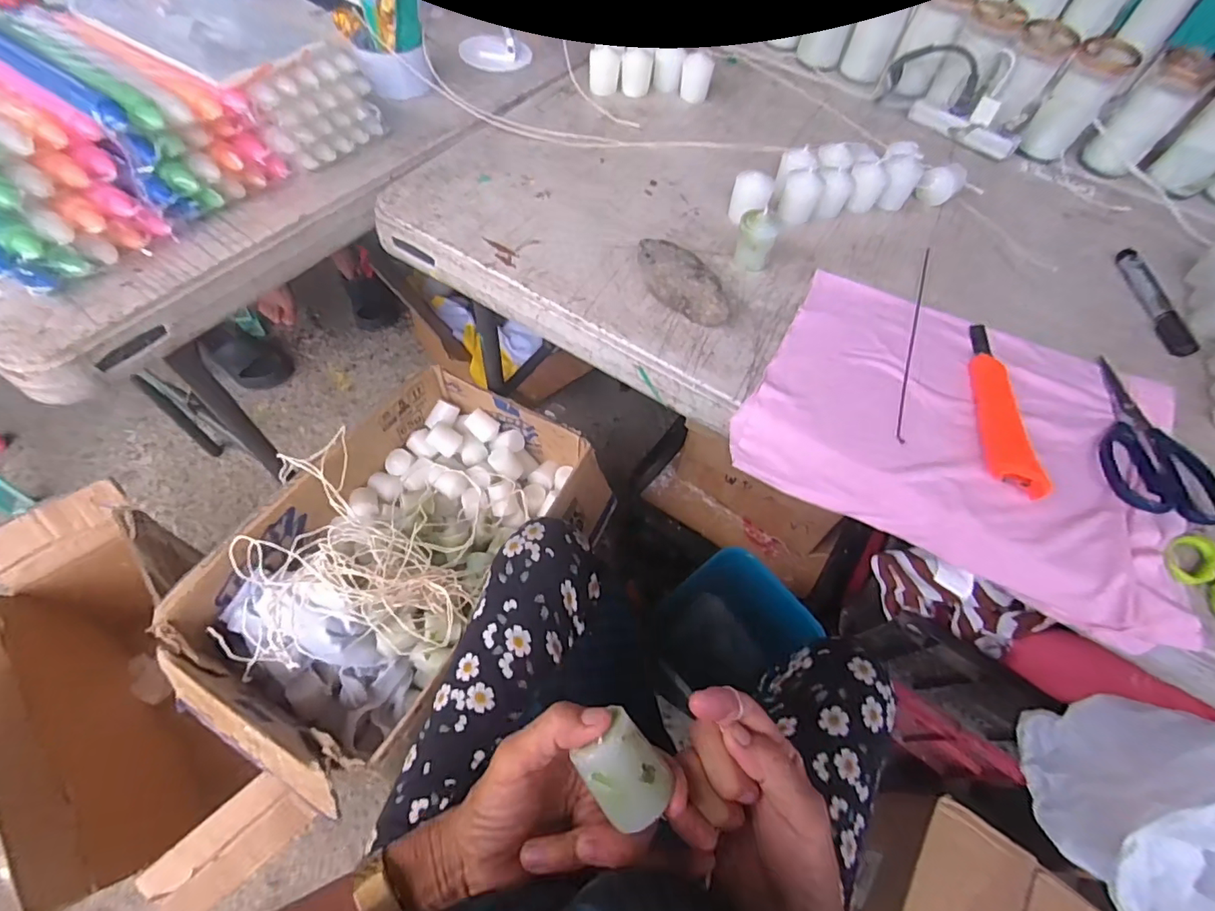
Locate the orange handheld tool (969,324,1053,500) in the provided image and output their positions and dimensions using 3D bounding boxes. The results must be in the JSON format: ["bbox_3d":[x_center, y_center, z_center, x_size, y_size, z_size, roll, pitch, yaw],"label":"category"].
[{"bbox_3d":[0.320,-0.051,0.428,0.032,0.020,0.184,12,57,3],"label":"orange handheld tool"}]

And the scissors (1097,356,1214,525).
[{"bbox_3d":[0.429,-0.024,0.423,0.078,0.016,0.162,9,57,0],"label":"scissors"}]

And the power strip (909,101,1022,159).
[{"bbox_3d":[0.476,-0.442,0.705,0.029,0.025,0.145,-36,67,-25],"label":"power strip"}]

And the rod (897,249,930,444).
[{"bbox_3d":[0.282,-0.115,0.479,0.010,0.006,0.269,22,58,9],"label":"rod"}]

